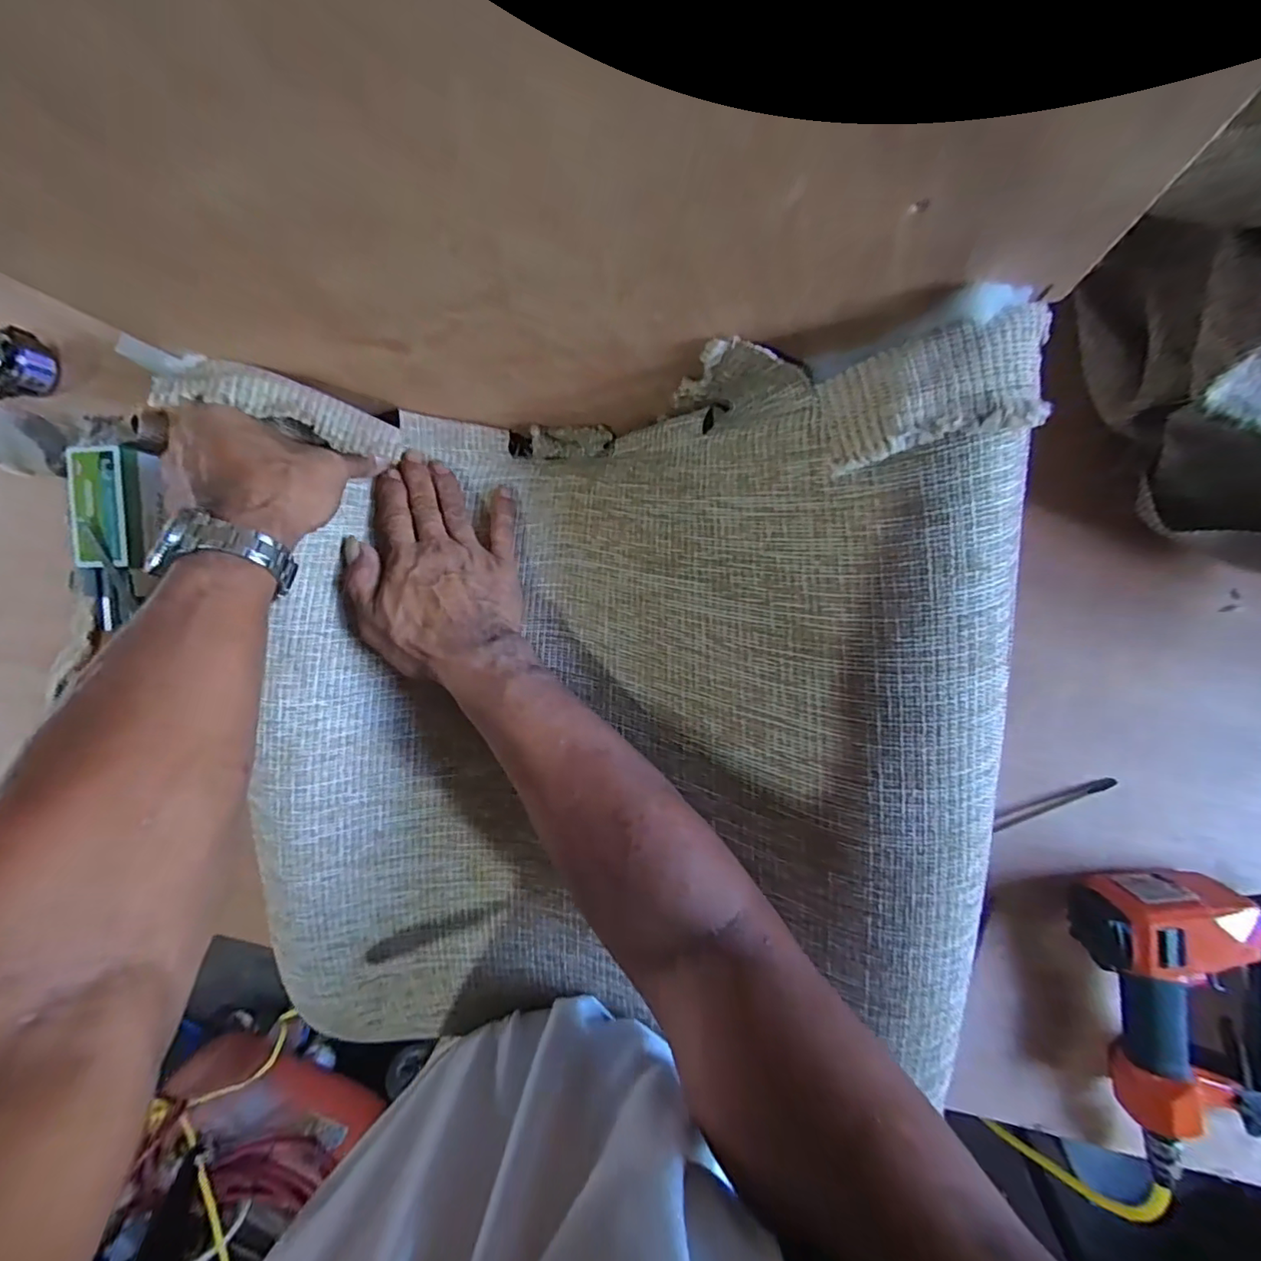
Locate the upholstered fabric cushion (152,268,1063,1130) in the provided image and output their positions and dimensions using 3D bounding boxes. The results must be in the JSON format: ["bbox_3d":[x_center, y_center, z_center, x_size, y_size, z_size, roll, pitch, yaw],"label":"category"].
[{"bbox_3d":[-0.026,0.079,0.346,0.451,0.134,0.459,0,93,9],"label":"upholstered fabric cushion"}]

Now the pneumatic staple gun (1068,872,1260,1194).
[{"bbox_3d":[0.468,0.319,0.423,0.157,0.067,0.256,-13,91,10],"label":"pneumatic staple gun"}]

